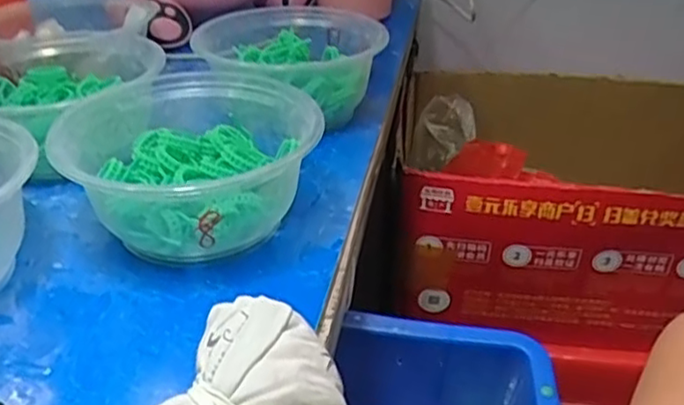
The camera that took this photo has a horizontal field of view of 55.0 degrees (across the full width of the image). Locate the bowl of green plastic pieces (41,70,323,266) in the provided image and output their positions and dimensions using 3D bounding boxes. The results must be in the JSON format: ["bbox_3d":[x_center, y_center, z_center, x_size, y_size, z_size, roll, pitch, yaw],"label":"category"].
[{"bbox_3d":[-0.078,-0.022,0.361,0.127,0.062,0.126,0,32,0],"label":"bowl of green plastic pieces"}]

